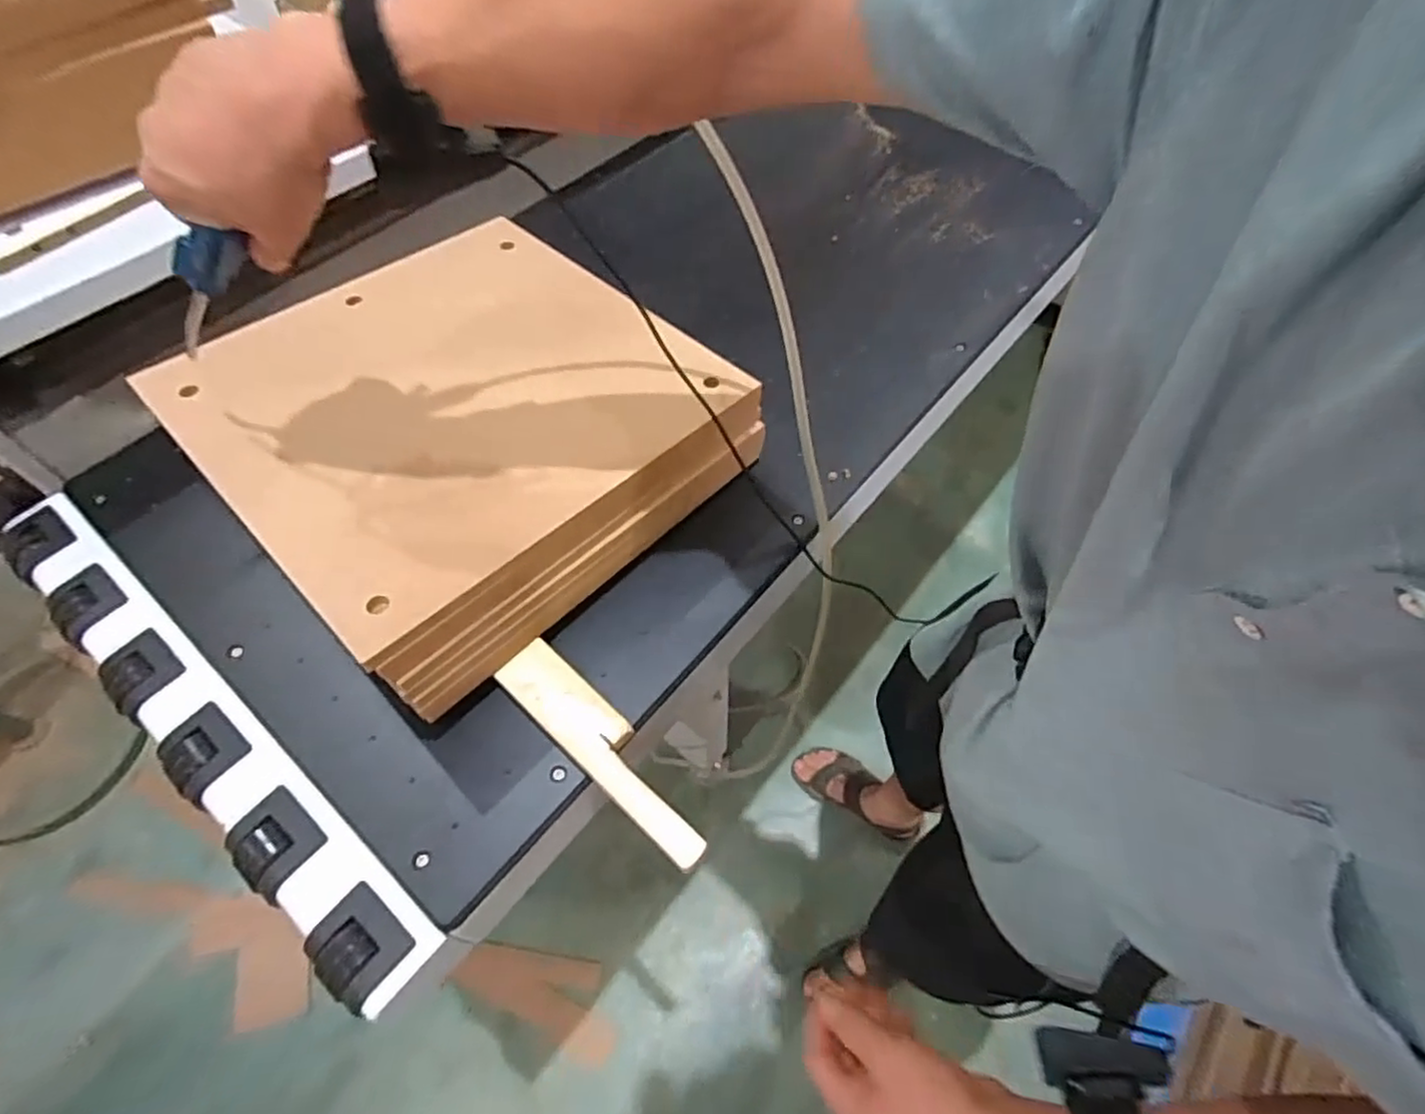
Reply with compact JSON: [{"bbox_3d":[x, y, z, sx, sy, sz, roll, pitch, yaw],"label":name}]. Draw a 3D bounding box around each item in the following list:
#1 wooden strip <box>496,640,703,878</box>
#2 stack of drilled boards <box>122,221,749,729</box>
[{"bbox_3d":[-0.079,0.137,0.505,0.202,0.013,0.047,38,65,23],"label":"wooden strip"},{"bbox_3d":[-0.212,-0.120,0.601,0.361,0.099,0.359,39,66,23],"label":"stack of drilled boards"}]

